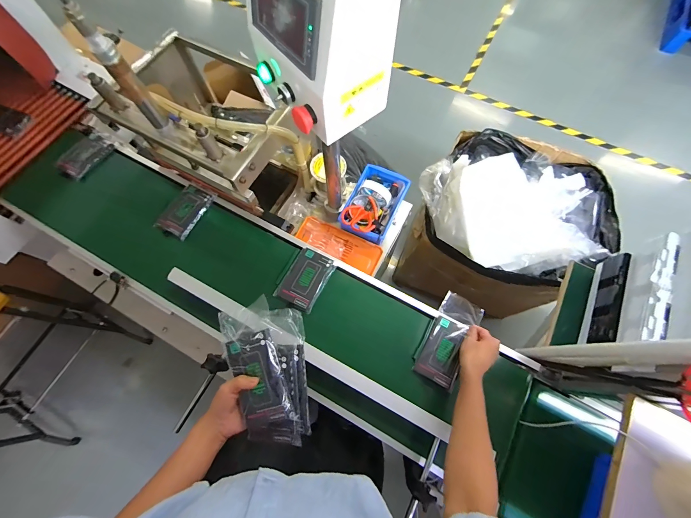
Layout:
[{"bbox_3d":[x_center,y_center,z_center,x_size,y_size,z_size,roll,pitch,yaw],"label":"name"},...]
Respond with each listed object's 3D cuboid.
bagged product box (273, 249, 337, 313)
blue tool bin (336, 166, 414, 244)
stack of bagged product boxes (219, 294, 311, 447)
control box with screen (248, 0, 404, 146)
[{"bbox_3d":[-0.093,0.047,0.714,0.095,0.013,0.136,28,73,10],"label":"bagged product box"},{"bbox_3d":[0.082,-0.152,0.840,0.140,0.069,0.224,25,73,9],"label":"blue tool bin"},{"bbox_3d":[-0.116,0.172,0.471,0.129,0.053,0.217,-17,71,-5],"label":"stack of bagged product boxes"},{"bbox_3d":[-0.039,-0.306,0.404,0.151,0.188,0.177,-31,73,-10],"label":"control box with screen"}]

